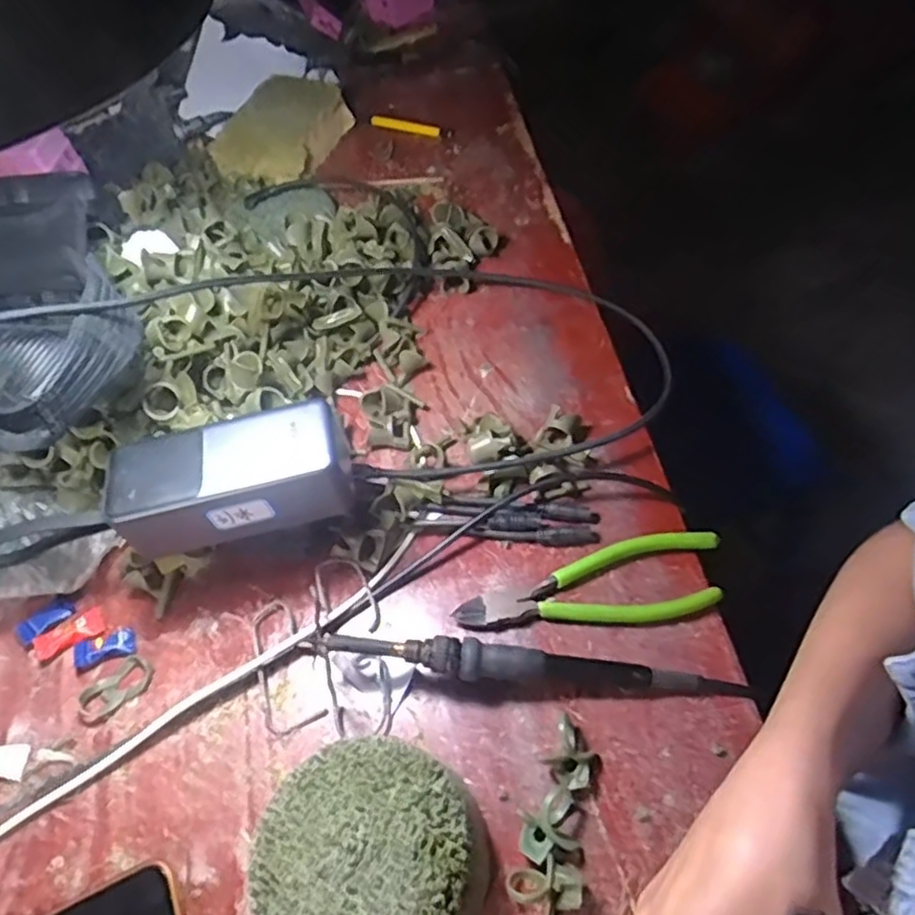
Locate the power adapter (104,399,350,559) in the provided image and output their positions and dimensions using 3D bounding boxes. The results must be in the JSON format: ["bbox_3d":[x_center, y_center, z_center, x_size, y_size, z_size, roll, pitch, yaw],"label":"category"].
[{"bbox_3d":[-0.129,0.014,0.404,0.130,0.048,0.056,-16,55,-4],"label":"power adapter"}]

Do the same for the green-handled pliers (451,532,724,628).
[{"bbox_3d":[0.079,0.075,0.410,0.158,0.011,0.048,-8,55,1],"label":"green-handled pliers"}]

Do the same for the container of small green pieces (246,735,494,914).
[{"bbox_3d":[-0.040,0.191,0.327,0.103,0.044,0.100,-3,55,5],"label":"container of small green pieces"}]

